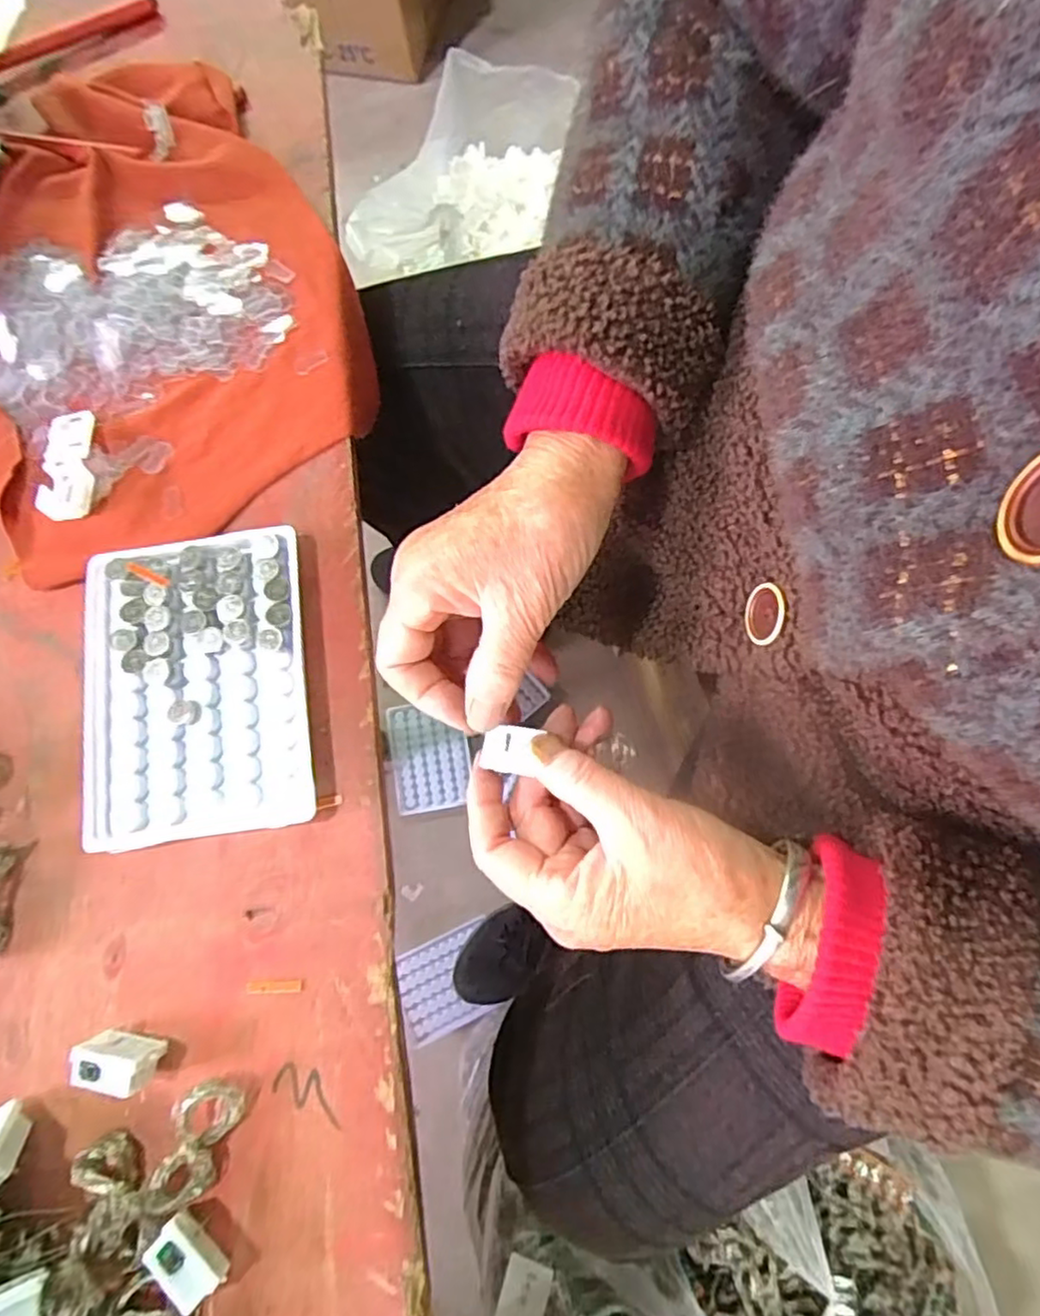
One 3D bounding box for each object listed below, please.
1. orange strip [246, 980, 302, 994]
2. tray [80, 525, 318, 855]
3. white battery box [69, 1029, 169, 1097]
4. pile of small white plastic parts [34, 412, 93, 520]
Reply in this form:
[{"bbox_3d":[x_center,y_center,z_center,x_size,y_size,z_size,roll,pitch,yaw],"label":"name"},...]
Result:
[{"bbox_3d":[-0.098,0.131,0.271,0.022,0.004,0.005,-2,74,1],"label":"orange strip"},{"bbox_3d":[-0.140,0.011,0.295,0.095,0.015,0.129,-8,76,2],"label":"tray"},{"bbox_3d":[-0.152,0.154,0.260,0.030,0.020,0.015,10,78,6],"label":"white battery box"},{"bbox_3d":[-0.216,-0.093,0.324,0.020,0.009,0.056,-9,76,2],"label":"pile of small white plastic parts"}]

